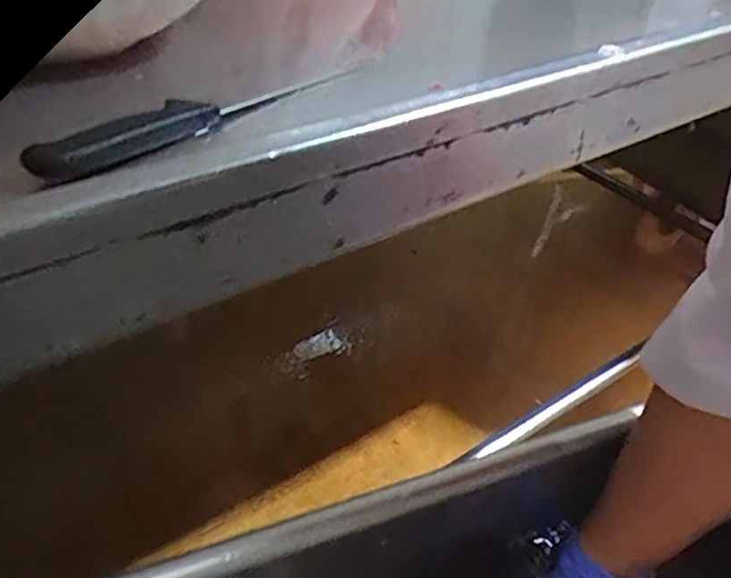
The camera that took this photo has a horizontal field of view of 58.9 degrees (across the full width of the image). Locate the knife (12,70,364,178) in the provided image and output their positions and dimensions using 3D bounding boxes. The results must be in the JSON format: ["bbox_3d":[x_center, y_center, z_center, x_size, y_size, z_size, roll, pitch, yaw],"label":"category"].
[{"bbox_3d":[-0.112,-0.132,0.478,0.025,0.025,0.284,30,45,29],"label":"knife"}]

